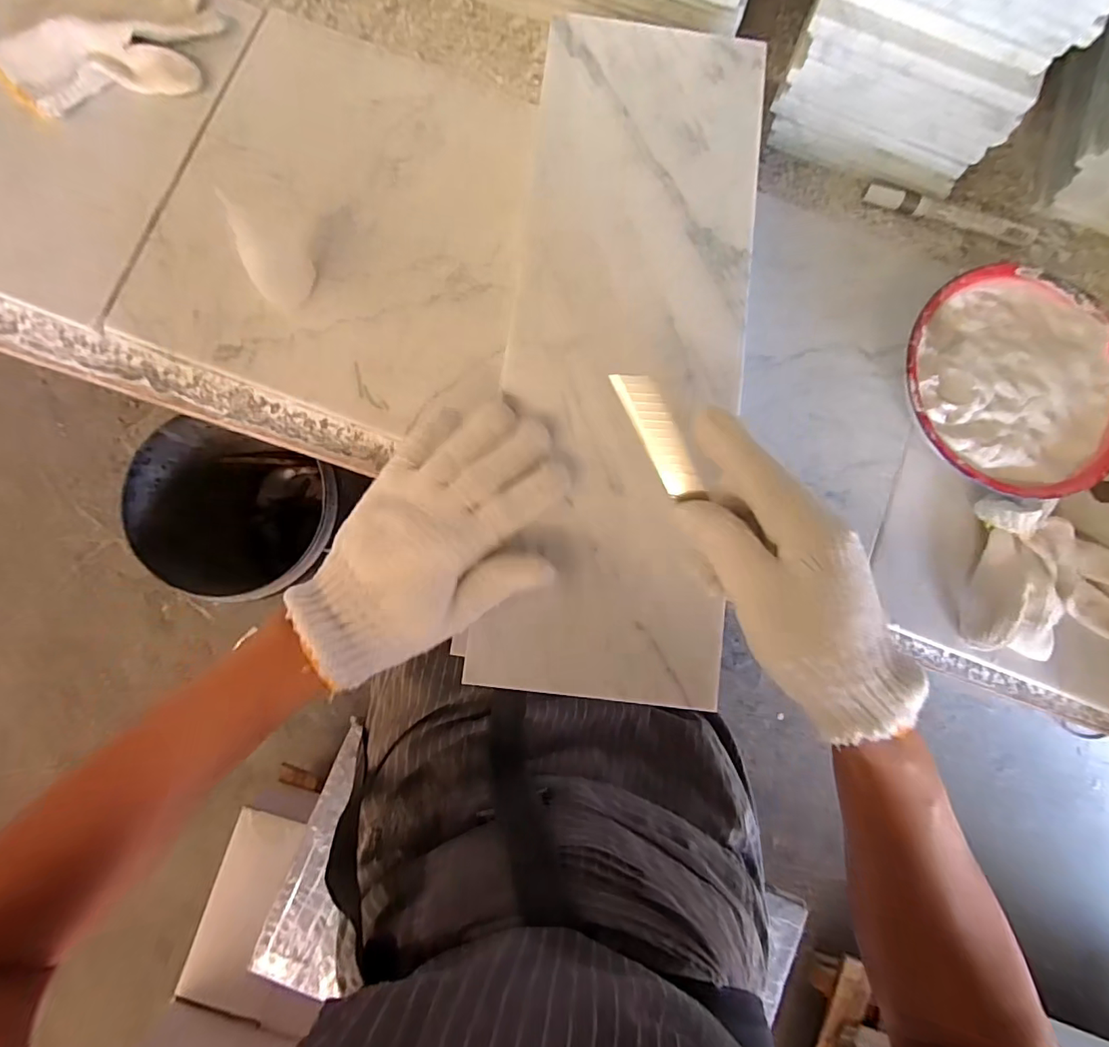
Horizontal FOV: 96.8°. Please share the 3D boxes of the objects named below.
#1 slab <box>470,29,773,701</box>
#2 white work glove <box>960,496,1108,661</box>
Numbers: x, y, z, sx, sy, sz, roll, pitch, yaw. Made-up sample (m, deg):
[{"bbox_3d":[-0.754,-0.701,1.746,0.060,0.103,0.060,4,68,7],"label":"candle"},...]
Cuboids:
[{"bbox_3d":[0.049,-0.118,0.316,0.148,0.009,0.445,6,83,-2],"label":"slab"},{"bbox_3d":[0.379,0.046,0.365,0.129,0.038,0.112,9,84,-1],"label":"white work glove"}]

